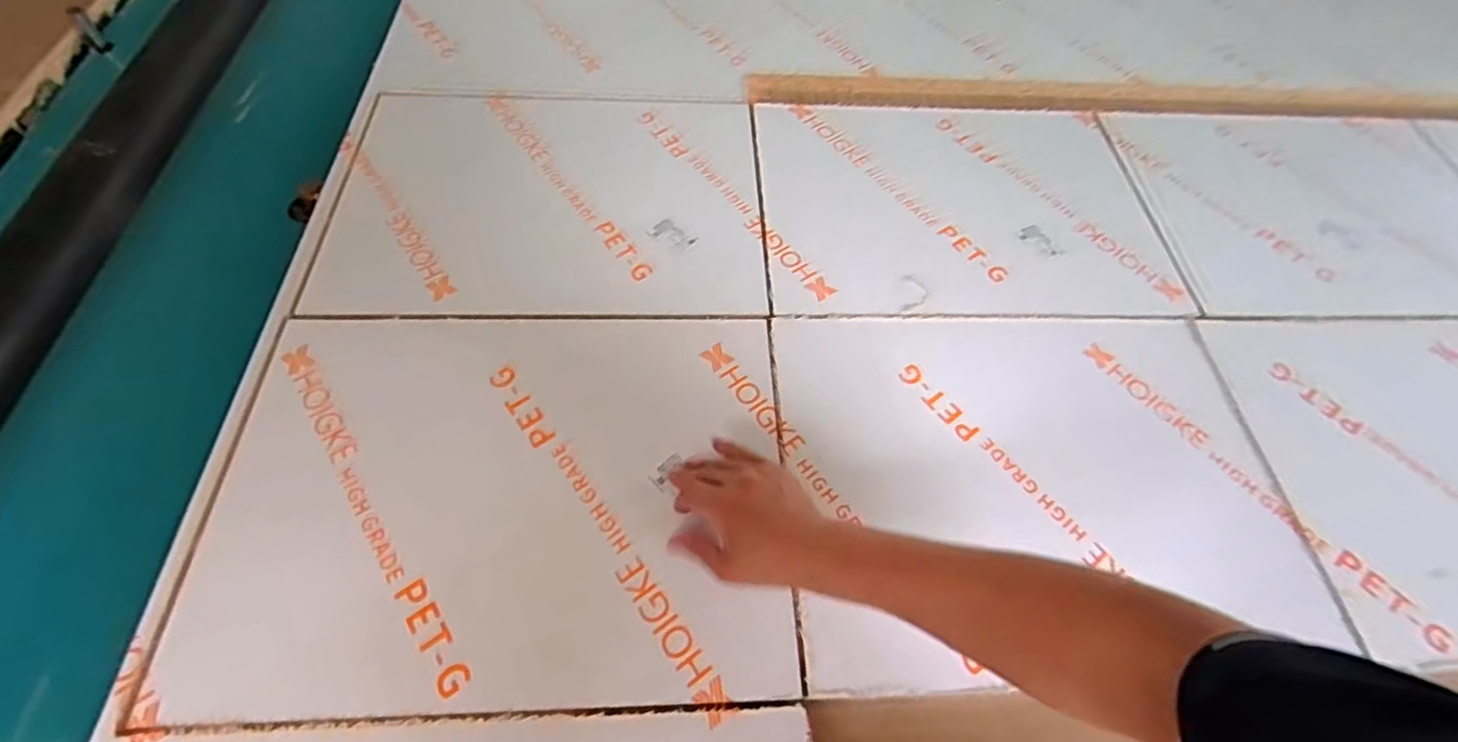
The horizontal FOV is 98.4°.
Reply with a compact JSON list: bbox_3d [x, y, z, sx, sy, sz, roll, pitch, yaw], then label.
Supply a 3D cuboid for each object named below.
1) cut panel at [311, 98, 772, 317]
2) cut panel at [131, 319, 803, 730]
[{"bbox_3d":[-0.195,-0.206,0.722,0.455,0.011,0.340,-1,59,-3],"label":"cut panel"},{"bbox_3d":[-0.186,0.097,0.541,0.459,0.010,0.341,0,59,-4],"label":"cut panel"}]

